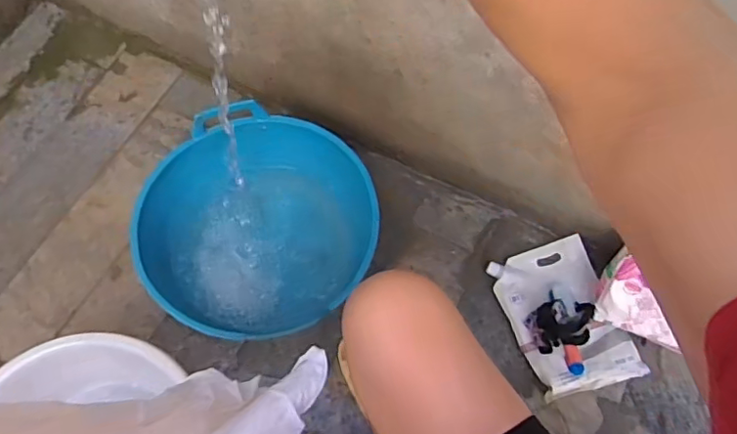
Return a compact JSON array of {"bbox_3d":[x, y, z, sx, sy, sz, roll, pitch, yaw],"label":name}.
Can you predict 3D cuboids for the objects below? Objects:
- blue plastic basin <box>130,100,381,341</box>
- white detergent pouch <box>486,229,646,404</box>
[{"bbox_3d":[-0.187,0.017,0.962,0.369,0.129,0.377,0,69,0],"label":"blue plastic basin"},{"bbox_3d":[0.342,0.171,0.970,0.183,0.050,0.261,-17,70,-7],"label":"white detergent pouch"}]

